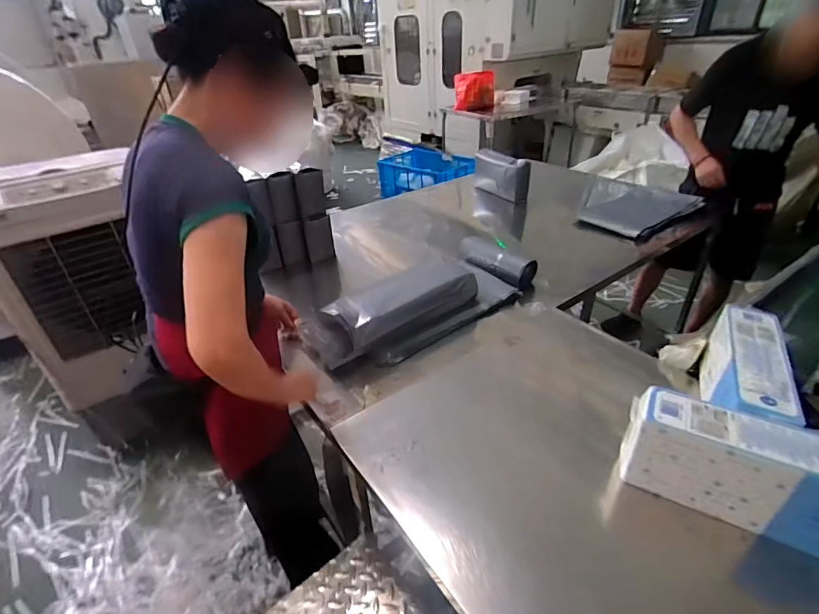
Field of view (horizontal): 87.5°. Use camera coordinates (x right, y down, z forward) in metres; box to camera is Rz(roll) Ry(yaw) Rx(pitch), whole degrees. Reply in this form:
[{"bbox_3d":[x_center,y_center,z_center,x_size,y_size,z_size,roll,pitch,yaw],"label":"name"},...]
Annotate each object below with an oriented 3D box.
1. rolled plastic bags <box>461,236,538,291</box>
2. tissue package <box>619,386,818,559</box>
[{"bbox_3d":[0.285,-0.159,1.430,0.065,0.081,0.290,-23,38,-27],"label":"rolled plastic bags"},{"bbox_3d":[0.551,0.265,0.683,0.366,0.169,0.096,13,37,24],"label":"tissue package"}]

